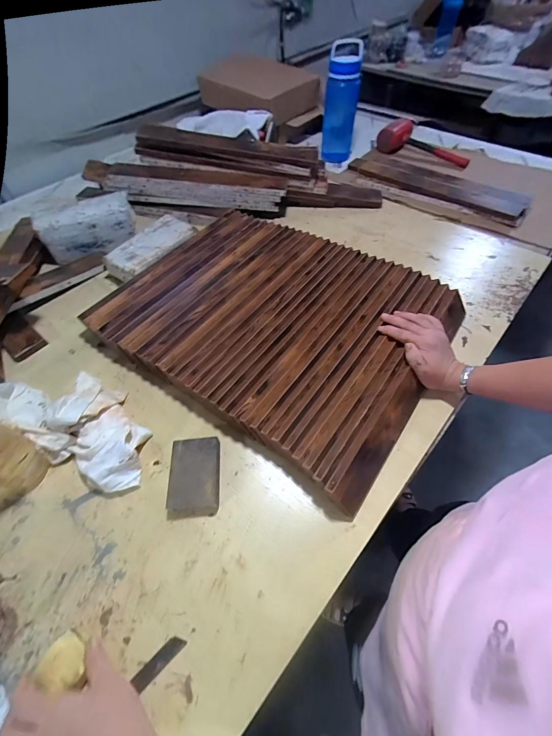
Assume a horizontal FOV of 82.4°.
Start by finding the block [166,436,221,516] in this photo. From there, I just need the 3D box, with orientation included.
[{"bbox_3d":[-0.119,0.155,0.462,0.070,0.034,0.103,-5,56,1],"label":"block"}]

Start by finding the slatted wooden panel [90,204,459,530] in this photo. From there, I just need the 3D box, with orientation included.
[{"bbox_3d":[-0.005,-0.117,0.624,0.610,0.051,0.471,30,64,22],"label":"slatted wooden panel"}]

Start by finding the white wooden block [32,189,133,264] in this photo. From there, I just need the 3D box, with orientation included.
[{"bbox_3d":[-0.458,-0.351,0.779,0.219,0.089,0.099,-25,58,-13],"label":"white wooden block"}]

